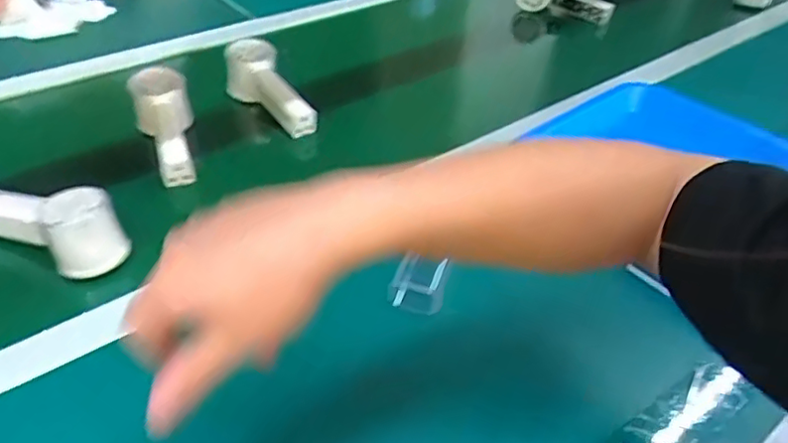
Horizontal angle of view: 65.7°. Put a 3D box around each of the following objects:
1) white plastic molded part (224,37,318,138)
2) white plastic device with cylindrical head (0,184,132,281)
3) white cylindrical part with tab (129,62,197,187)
[{"bbox_3d":[-0.150,-0.160,0.733,0.048,0.059,0.163,-31,65,-33],"label":"white plastic molded part"},{"bbox_3d":[-0.310,0.005,0.537,0.147,0.075,0.061,18,43,17],"label":"white plastic device with cylindrical head"},{"bbox_3d":[-0.243,-0.106,0.656,0.056,0.060,0.153,-15,44,-20],"label":"white cylindrical part with tab"}]

